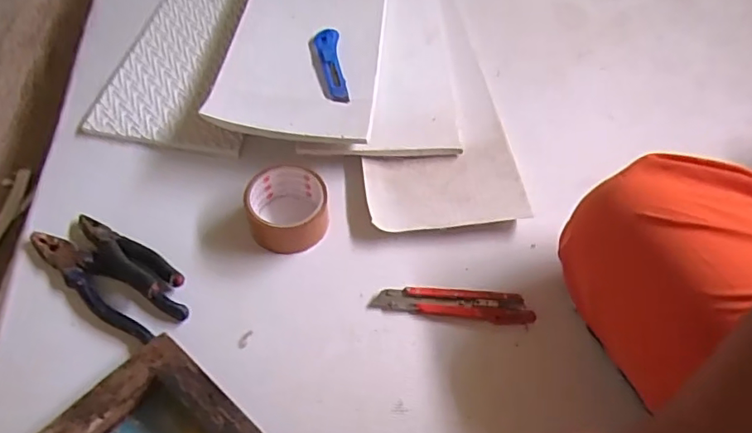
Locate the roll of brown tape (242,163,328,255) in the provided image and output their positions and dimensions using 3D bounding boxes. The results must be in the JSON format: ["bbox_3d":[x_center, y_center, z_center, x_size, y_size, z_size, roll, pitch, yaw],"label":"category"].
[{"bbox_3d":[-0.098,-0.010,0.602,0.086,0.041,0.094,-14,62,-13],"label":"roll of brown tape"}]

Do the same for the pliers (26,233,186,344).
[{"bbox_3d":[-0.287,0.069,0.562,0.190,0.014,0.051,24,57,14],"label":"pliers"}]

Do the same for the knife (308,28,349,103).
[{"bbox_3d":[-0.063,-0.199,0.708,0.038,0.026,0.147,-5,55,-7],"label":"knife"}]

